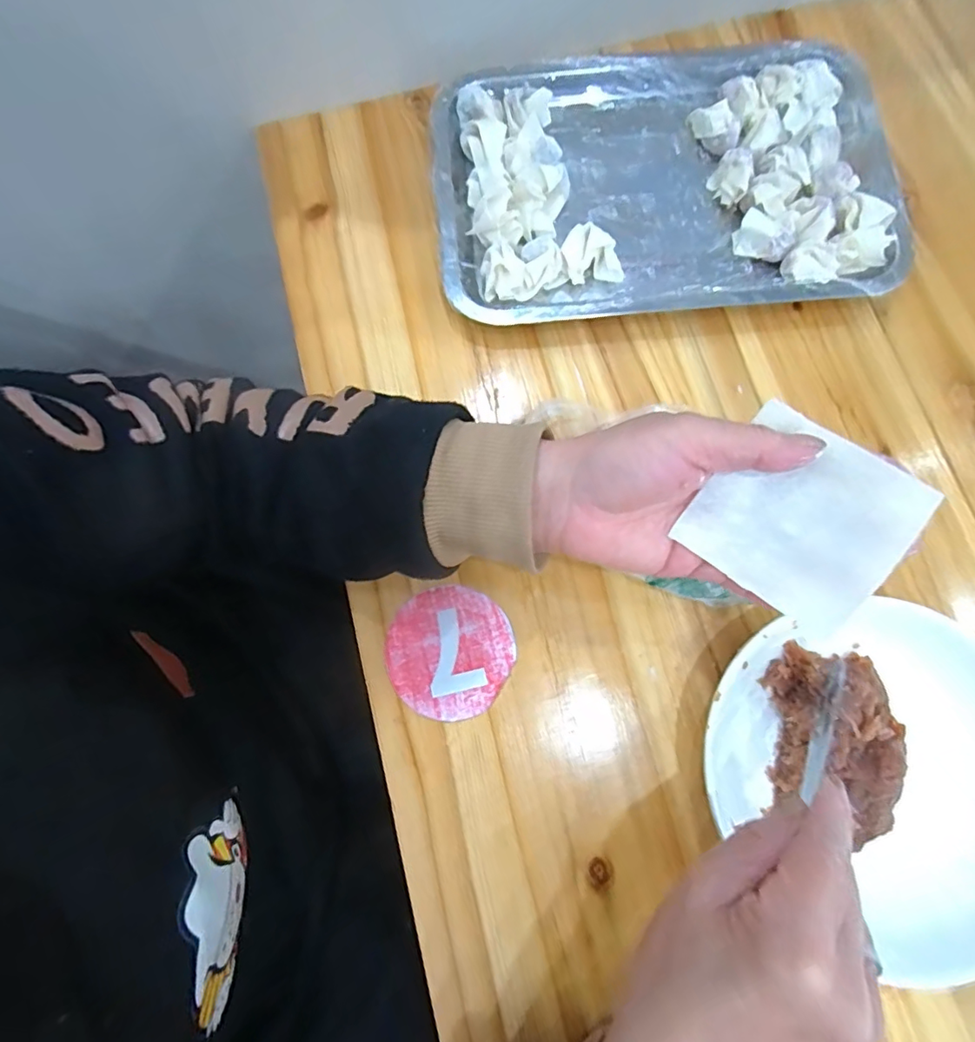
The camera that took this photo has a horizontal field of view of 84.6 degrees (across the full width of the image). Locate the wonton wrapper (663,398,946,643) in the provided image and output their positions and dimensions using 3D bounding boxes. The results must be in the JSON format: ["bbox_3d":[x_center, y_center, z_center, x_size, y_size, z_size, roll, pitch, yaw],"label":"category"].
[{"bbox_3d":[0.137,-0.001,0.233,0.076,0.006,0.075,40,104,21],"label":"wonton wrapper"}]

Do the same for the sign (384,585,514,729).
[{"bbox_3d":[-0.022,0.076,0.310,0.071,0.004,0.074,0,77,0],"label":"sign"}]

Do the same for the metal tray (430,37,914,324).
[{"bbox_3d":[0.118,-0.236,0.367,0.304,0.029,0.204,-6,77,-1],"label":"metal tray"}]

